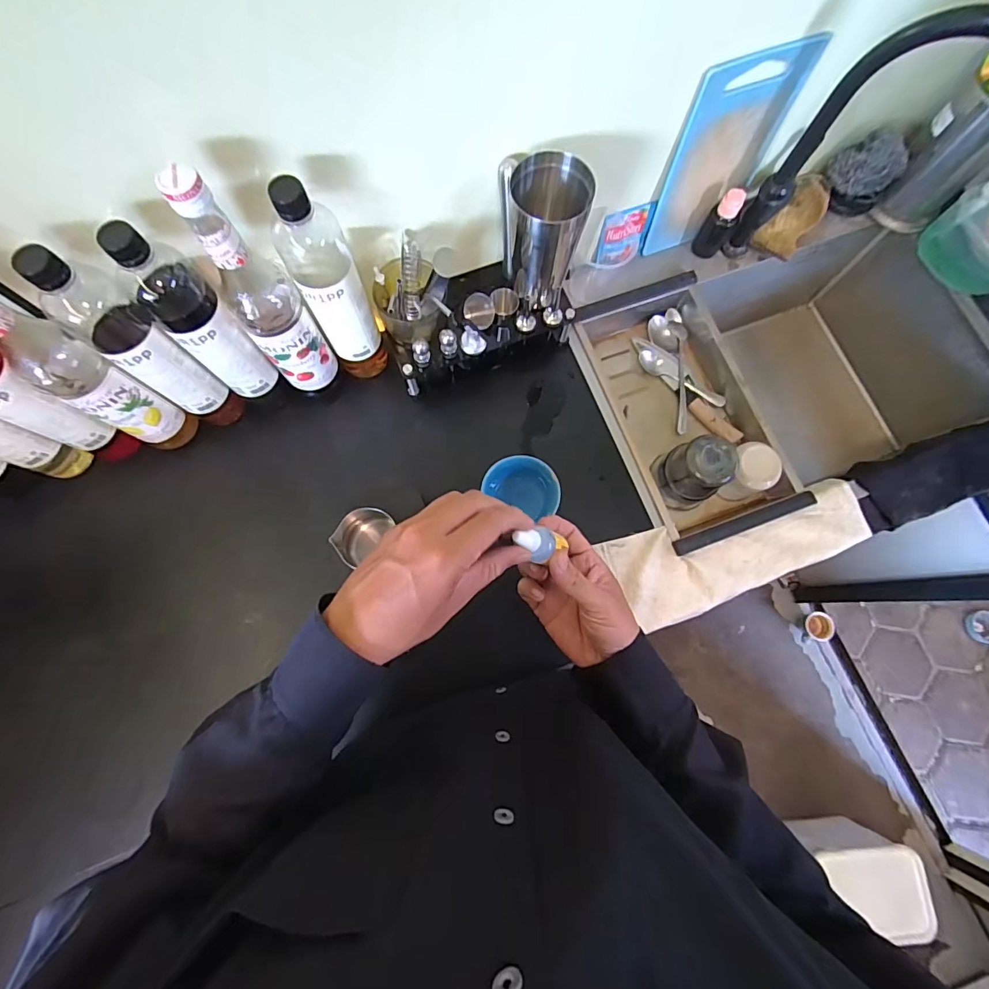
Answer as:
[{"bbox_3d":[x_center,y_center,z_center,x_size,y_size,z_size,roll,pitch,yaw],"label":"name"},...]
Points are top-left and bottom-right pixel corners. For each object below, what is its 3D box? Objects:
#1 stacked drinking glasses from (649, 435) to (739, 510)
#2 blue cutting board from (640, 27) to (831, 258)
[{"bbox_3d":[0.265,-0.028,0.623,0.069,0.125,0.080,-30,78,-6],"label":"stacked drinking glasses"},{"bbox_3d":[0.289,-0.424,0.588,0.146,0.232,0.012,-20,73,-3],"label":"blue cutting board"}]

